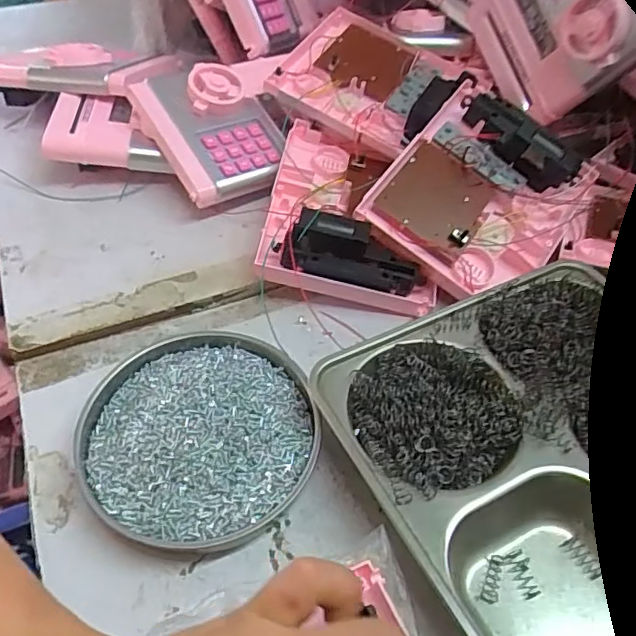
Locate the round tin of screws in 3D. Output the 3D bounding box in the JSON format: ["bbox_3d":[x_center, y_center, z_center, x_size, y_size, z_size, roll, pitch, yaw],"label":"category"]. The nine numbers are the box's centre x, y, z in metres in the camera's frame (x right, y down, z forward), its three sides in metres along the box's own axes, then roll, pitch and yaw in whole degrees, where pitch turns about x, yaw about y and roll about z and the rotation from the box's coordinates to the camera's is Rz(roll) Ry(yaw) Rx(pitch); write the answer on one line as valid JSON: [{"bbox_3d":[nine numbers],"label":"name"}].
[{"bbox_3d":[-0.068,0.066,0.344,0.134,0.021,0.131,1,50,-1],"label":"round tin of screws"}]

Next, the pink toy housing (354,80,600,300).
[{"bbox_3d":[0.123,-0.095,0.437,0.129,0.029,0.156,41,72,5],"label":"pink toy housing"}]

